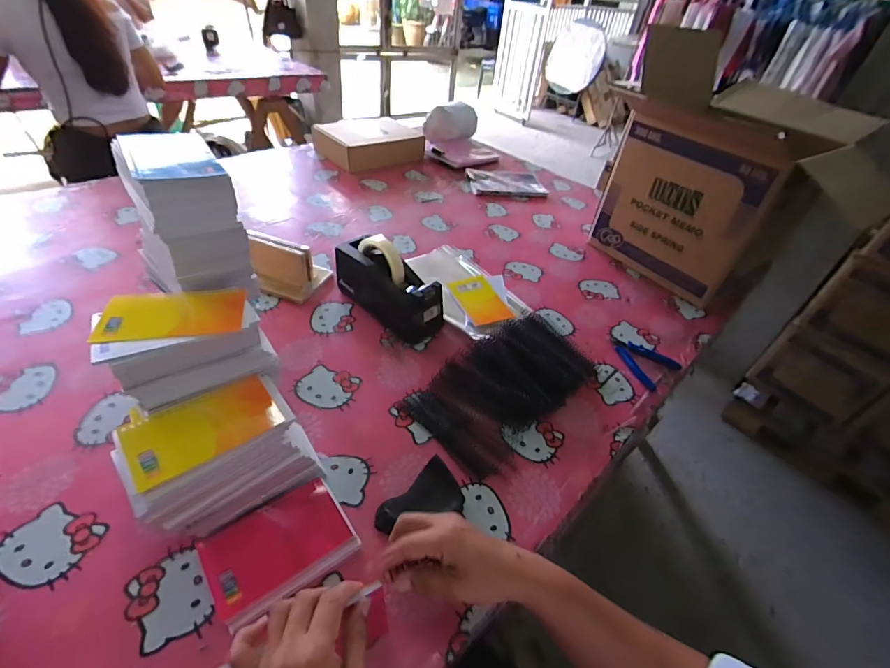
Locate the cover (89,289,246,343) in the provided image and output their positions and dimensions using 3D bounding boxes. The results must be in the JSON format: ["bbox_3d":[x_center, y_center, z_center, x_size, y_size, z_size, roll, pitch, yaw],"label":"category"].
[{"bbox_3d":[-0.277,-0.022,0.433,0.126,0.007,0.078,-7,43,-16],"label":"cover"}]

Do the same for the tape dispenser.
[{"bbox_3d":[-0.094,-0.087,0.697,0.194,0.125,0.067,33,47,26],"label":"tape dispenser"}]

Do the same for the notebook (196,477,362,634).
[{"bbox_3d":[-0.167,0.217,0.431,0.133,0.017,0.096,-24,50,-32],"label":"notebook"}]

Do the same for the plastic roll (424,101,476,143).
[{"bbox_3d":[0.015,-0.731,1.442,0.109,0.099,0.188,29,45,23],"label":"plastic roll"}]

